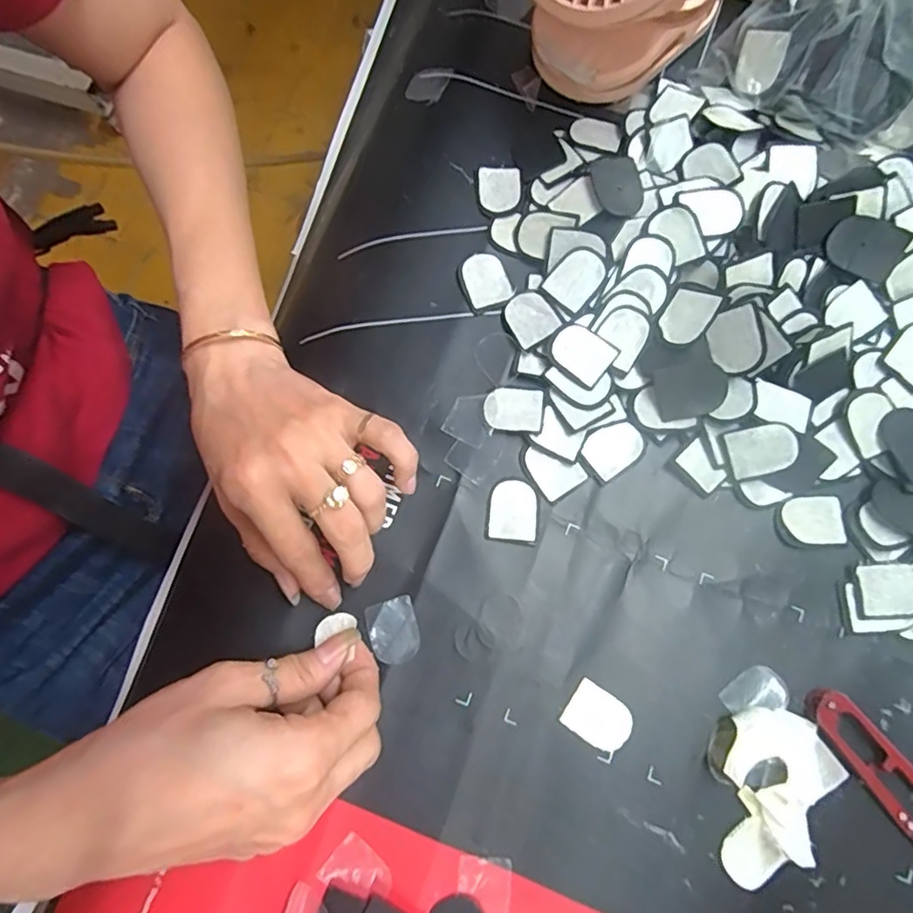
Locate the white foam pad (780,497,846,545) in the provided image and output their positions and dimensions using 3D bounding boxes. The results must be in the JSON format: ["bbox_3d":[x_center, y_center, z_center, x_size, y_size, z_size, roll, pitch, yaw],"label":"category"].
[{"bbox_3d":[0.180,0.033,0.289,0.030,0.004,0.023,-4,77,0],"label":"white foam pad"}]

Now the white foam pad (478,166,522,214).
[{"bbox_3d":[0.024,-0.155,0.330,0.025,0.005,0.028,7,78,2],"label":"white foam pad"}]

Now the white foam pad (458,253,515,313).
[{"bbox_3d":[0.016,-0.099,0.319,0.027,0.004,0.031,-22,78,-4],"label":"white foam pad"}]

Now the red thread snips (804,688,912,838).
[{"bbox_3d":[0.204,0.152,0.261,0.022,0.010,0.103,-38,80,-7],"label":"red thread snips"}]

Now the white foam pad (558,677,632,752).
[{"bbox_3d":[0.068,0.124,0.271,0.030,0.004,0.024,34,80,8],"label":"white foam pad"}]

